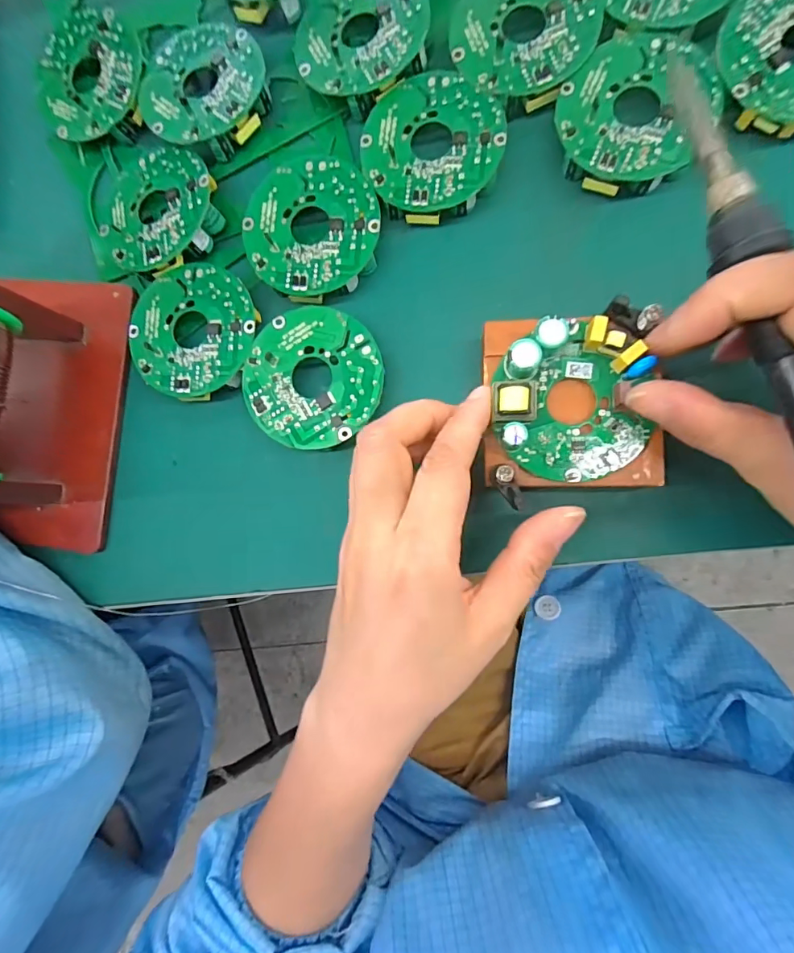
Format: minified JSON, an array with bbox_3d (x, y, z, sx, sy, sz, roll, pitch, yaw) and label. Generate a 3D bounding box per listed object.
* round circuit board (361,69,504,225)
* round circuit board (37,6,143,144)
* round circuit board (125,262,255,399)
[{"bbox_3d":[0.016,-0.153,0.216,0.062,0.015,0.064,0,87,8],"label":"round circuit board"},{"bbox_3d":[-0.158,-0.205,0.240,0.061,0.015,0.058,0,87,8],"label":"round circuit board"},{"bbox_3d":[-0.100,-0.072,0.229,0.061,0.013,0.064,0,87,8],"label":"round circuit board"}]

